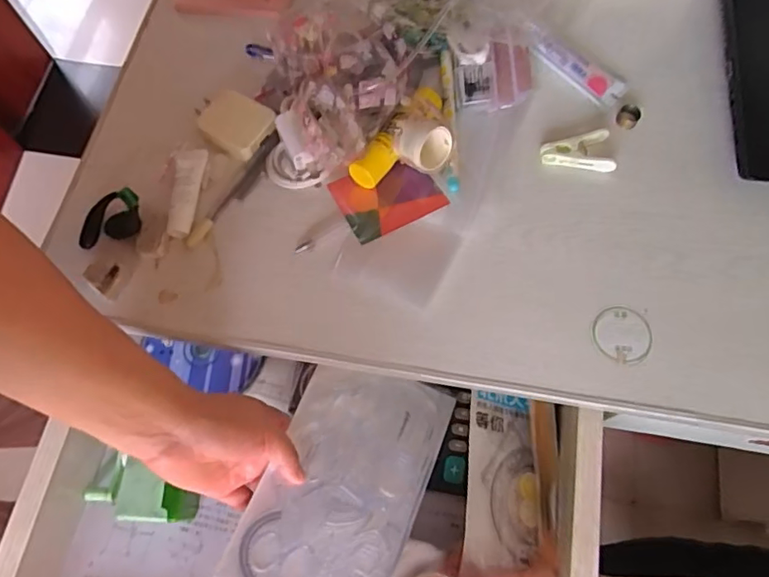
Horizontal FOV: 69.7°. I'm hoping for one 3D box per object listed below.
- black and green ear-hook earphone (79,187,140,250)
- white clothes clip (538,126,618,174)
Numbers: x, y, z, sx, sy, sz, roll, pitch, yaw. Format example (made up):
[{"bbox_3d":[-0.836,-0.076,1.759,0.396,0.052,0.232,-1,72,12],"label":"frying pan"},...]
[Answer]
[{"bbox_3d":[-0.214,-0.054,0.432,0.051,0.031,0.036,-6,68,-1],"label":"black and green ear-hook earphone"},{"bbox_3d":[0.154,-0.109,0.445,0.055,0.010,0.036,-4,68,0],"label":"white clothes clip"}]

